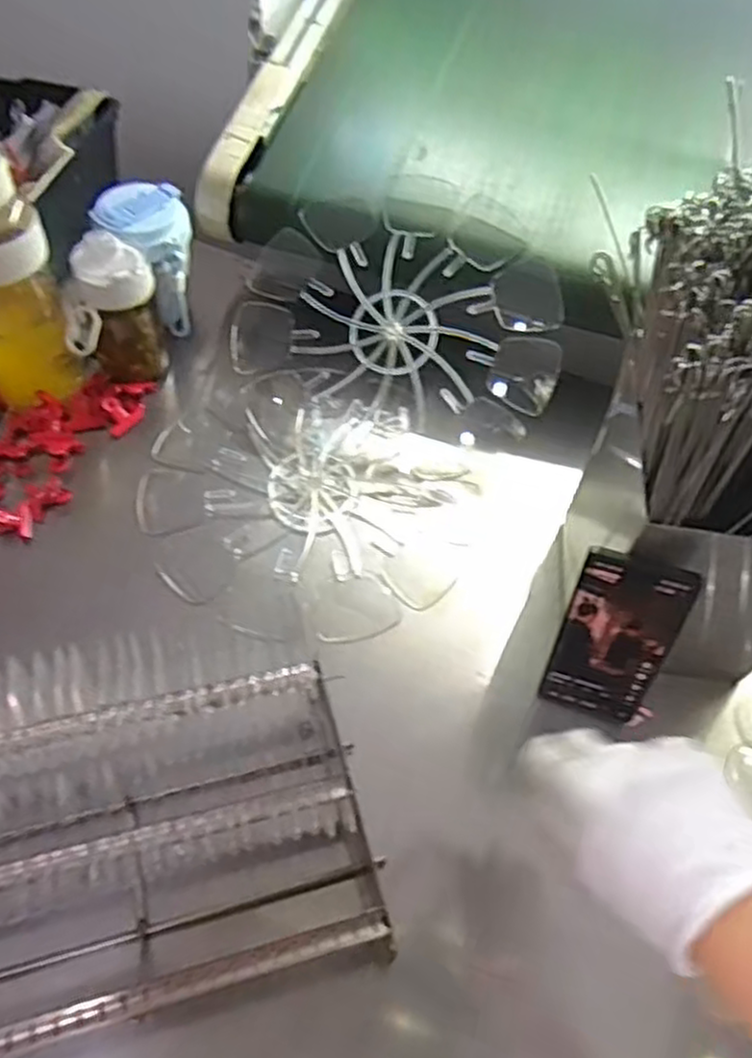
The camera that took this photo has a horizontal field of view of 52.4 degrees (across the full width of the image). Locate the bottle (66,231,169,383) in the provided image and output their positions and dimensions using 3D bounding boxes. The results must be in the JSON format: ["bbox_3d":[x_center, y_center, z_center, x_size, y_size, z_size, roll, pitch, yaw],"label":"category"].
[{"bbox_3d":[-0.262,-0.210,0.756,0.094,0.133,0.079,-17,58,-16],"label":"bottle"}]

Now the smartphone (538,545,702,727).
[{"bbox_3d":[0.176,0.083,0.568,0.074,0.171,0.014,17,44,12],"label":"smartphone"}]

